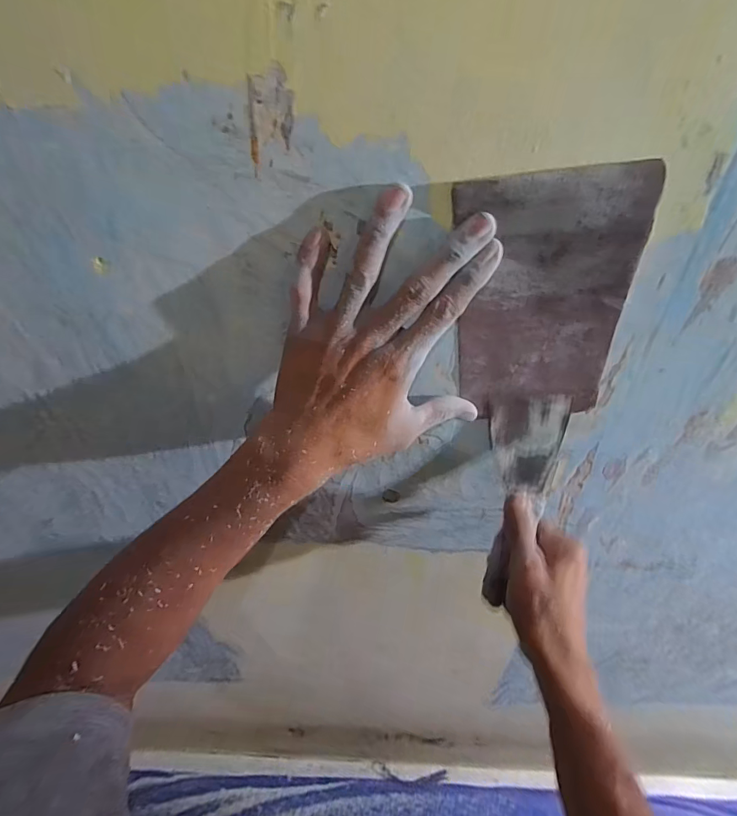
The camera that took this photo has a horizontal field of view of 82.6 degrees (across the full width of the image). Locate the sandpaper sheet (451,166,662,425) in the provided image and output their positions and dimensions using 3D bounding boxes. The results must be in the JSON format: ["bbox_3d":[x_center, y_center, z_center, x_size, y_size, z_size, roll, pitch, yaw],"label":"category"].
[{"bbox_3d":[0.106,-0.059,0.260,0.096,0.161,0.009,-3,45,11],"label":"sandpaper sheet"}]

